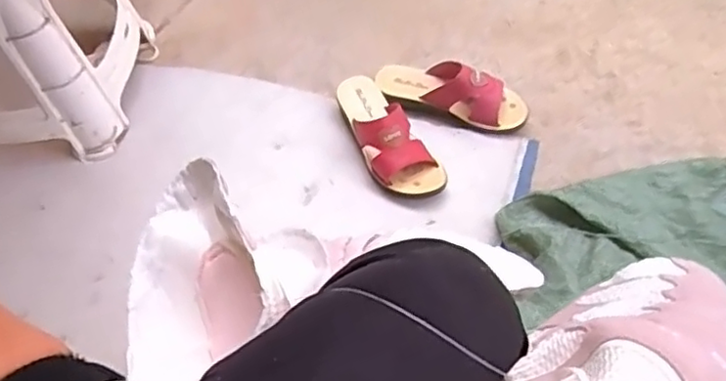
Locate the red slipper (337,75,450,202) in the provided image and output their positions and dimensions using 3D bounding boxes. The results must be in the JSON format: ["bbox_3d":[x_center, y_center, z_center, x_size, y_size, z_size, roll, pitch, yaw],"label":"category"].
[{"bbox_3d":[0.028,-0.084,0.926,0.084,0.075,0.224,-29,61,-12],"label":"red slipper"}]

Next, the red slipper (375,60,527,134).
[{"bbox_3d":[0.135,-0.156,0.978,0.228,0.072,0.086,18,63,15],"label":"red slipper"}]

